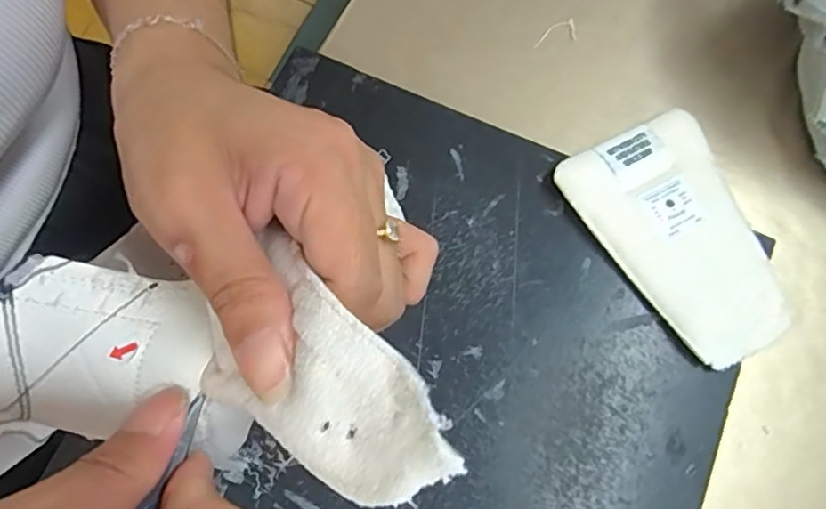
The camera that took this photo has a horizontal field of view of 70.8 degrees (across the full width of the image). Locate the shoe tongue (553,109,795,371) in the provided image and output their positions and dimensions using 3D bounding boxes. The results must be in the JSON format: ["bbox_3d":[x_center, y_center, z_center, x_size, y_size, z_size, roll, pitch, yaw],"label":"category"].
[{"bbox_3d":[0.146,-0.008,0.317,0.084,0.008,0.135,-25,78,-7],"label":"shoe tongue"}]

